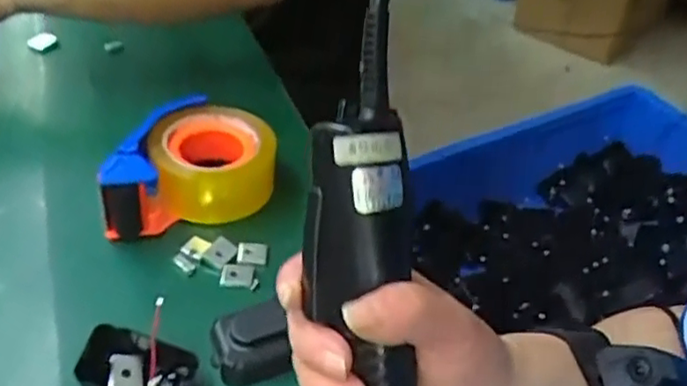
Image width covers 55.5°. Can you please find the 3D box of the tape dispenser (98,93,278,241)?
[{"bbox_3d":[-0.132,-0.018,0.553,0.144,0.082,0.082,-14,43,-20],"label":"tape dispenser"}]

